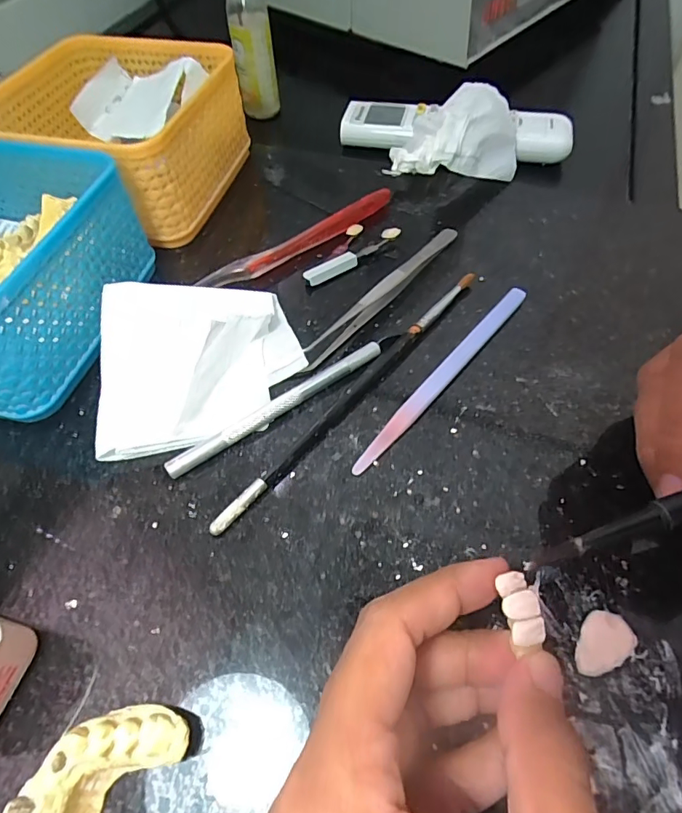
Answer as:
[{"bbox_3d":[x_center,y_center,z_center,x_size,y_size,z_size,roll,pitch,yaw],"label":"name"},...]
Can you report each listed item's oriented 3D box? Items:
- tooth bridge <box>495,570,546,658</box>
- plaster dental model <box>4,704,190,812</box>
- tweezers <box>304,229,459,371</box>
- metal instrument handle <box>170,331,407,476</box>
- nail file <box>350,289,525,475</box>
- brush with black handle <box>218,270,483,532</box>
[{"bbox_3d":[0.051,0.058,0.134,0.010,0.006,0.018,-15,56,-8],"label":"tooth bridge"},{"bbox_3d":[-0.070,0.118,0.135,0.037,0.026,0.054,7,56,7],"label":"plaster dental model"},{"bbox_3d":[0.026,-0.065,0.256,0.009,0.014,0.131,34,64,22],"label":"tweezers"},{"bbox_3d":[-0.025,-0.003,0.222,0.123,0.008,0.007,-31,61,-17],"label":"metal instrument handle"},{"bbox_3d":[0.052,-0.017,0.231,0.010,0.004,0.138,40,67,12],"label":"nail file"},{"bbox_3d":[0.011,-0.011,0.226,0.006,0.010,0.187,35,63,23],"label":"brush with black handle"}]

